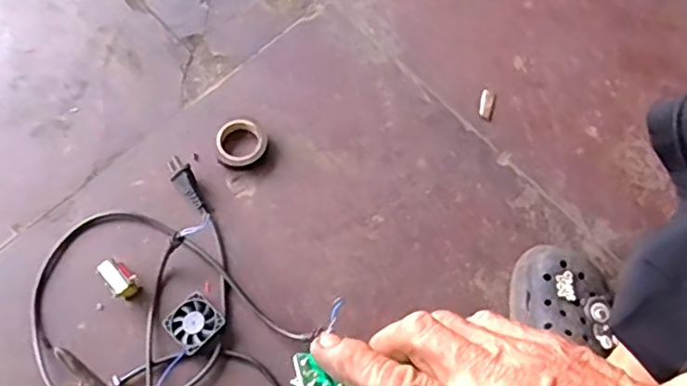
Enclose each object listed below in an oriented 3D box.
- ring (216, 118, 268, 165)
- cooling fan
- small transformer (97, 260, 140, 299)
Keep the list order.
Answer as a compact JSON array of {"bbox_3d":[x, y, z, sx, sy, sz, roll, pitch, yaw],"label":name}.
[{"bbox_3d":[-0.118,-0.062,0.724,0.060,0.014,0.060,1,71,-2],"label":"ring"},{"bbox_3d":[-0.158,0.136,0.653,0.051,0.015,0.051,-43,78,-15],"label":"cooling fan"},{"bbox_3d":[-0.237,0.092,0.656,0.027,0.037,0.038,-37,77,-14],"label":"small transformer"}]

